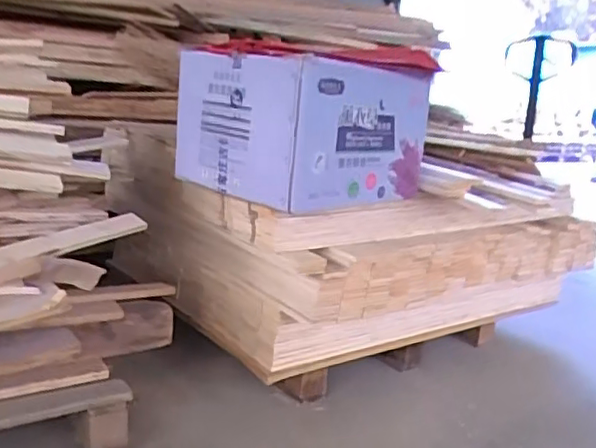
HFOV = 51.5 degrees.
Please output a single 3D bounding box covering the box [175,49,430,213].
[{"bbox_3d":[0.041,-0.219,1.376,0.325,0.277,0.515,15,15,38],"label":"box"}]

